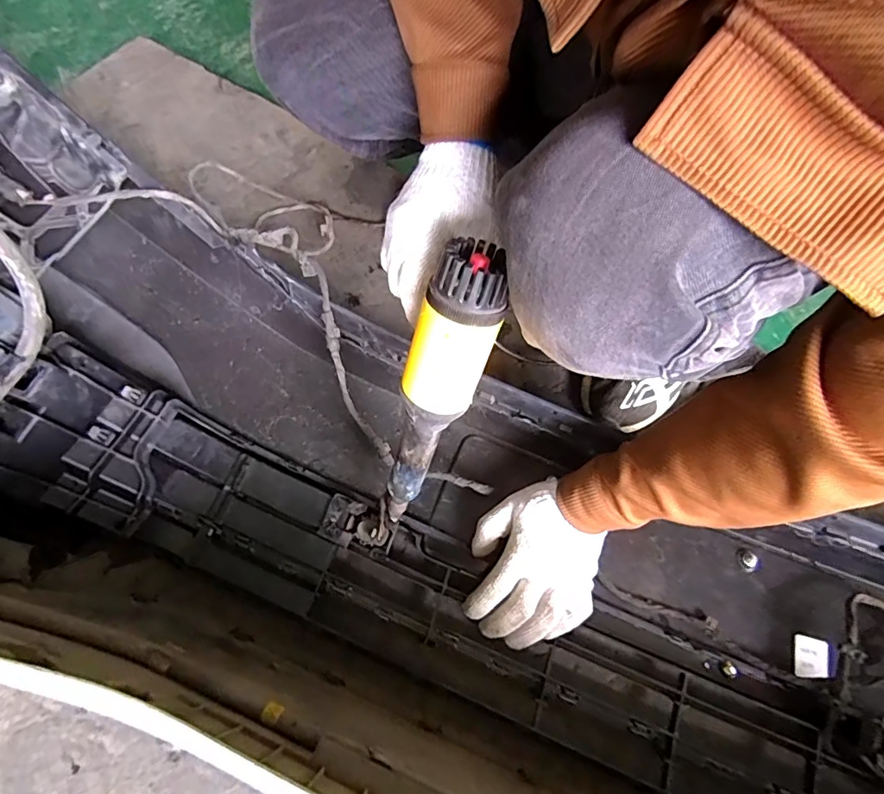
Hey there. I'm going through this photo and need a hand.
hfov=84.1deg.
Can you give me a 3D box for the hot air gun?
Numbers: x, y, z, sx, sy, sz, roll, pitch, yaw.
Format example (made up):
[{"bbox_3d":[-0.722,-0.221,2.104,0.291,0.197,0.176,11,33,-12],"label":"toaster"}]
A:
[{"bbox_3d":[-0.008,0.010,0.406,0.053,0.276,0.050,30,41,12],"label":"hot air gun"}]

